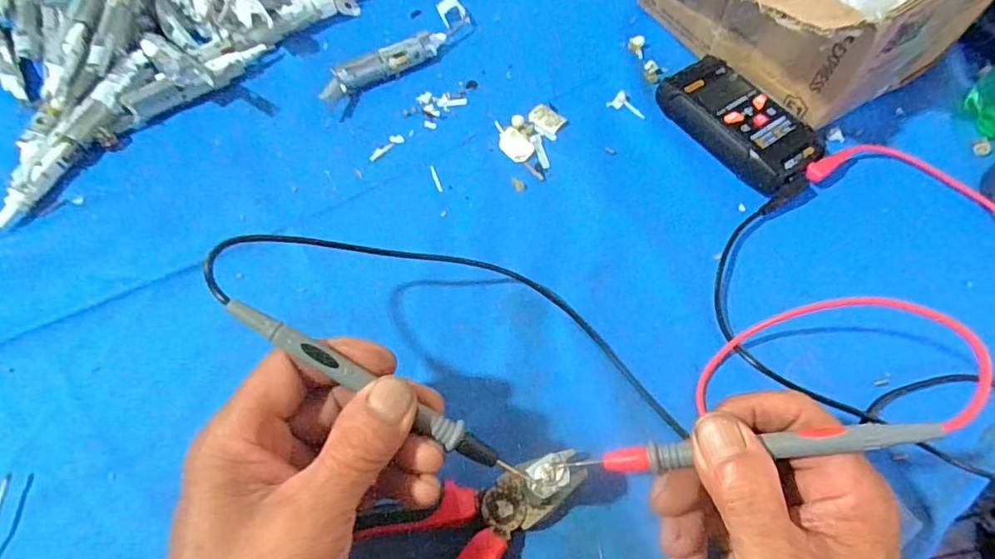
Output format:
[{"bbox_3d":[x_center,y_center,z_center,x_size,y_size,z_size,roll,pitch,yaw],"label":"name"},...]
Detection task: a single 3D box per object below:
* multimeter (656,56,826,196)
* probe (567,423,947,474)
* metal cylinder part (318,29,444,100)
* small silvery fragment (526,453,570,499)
[{"bbox_3d":[0.174,-0.115,0.410,0.055,0.025,0.116,-34,67,-18],"label":"multimeter"},{"bbox_3d":[0.104,0.070,0.235,0.140,0.007,0.010,-10,61,13],"label":"probe"},{"bbox_3d":[-0.088,-0.165,0.435,0.111,0.019,0.019,-37,68,-19],"label":"metal cylinder part"},{"bbox_3d":[0.023,0.088,0.255,0.019,0.004,0.015,-23,64,-15],"label":"small silvery fragment"}]

